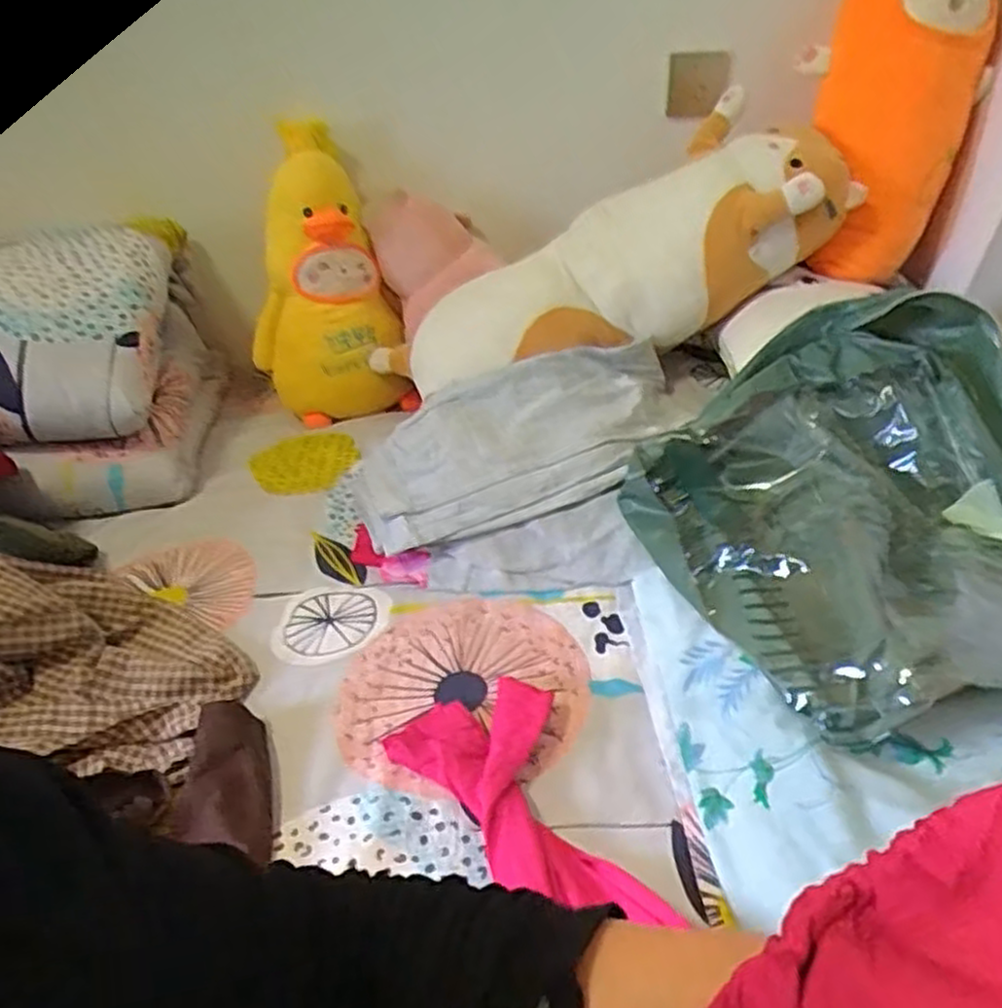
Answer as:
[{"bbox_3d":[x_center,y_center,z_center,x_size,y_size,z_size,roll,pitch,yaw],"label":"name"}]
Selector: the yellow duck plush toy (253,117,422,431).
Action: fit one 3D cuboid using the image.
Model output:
[{"bbox_3d":[-0.284,-0.345,1.223,0.219,0.432,0.165,-3,8,31],"label":"yellow duck plush toy"}]

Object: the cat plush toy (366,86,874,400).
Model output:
[{"bbox_3d":[0.135,-0.330,1.132,0.697,0.198,0.246,-23,35,10],"label":"cat plush toy"}]

